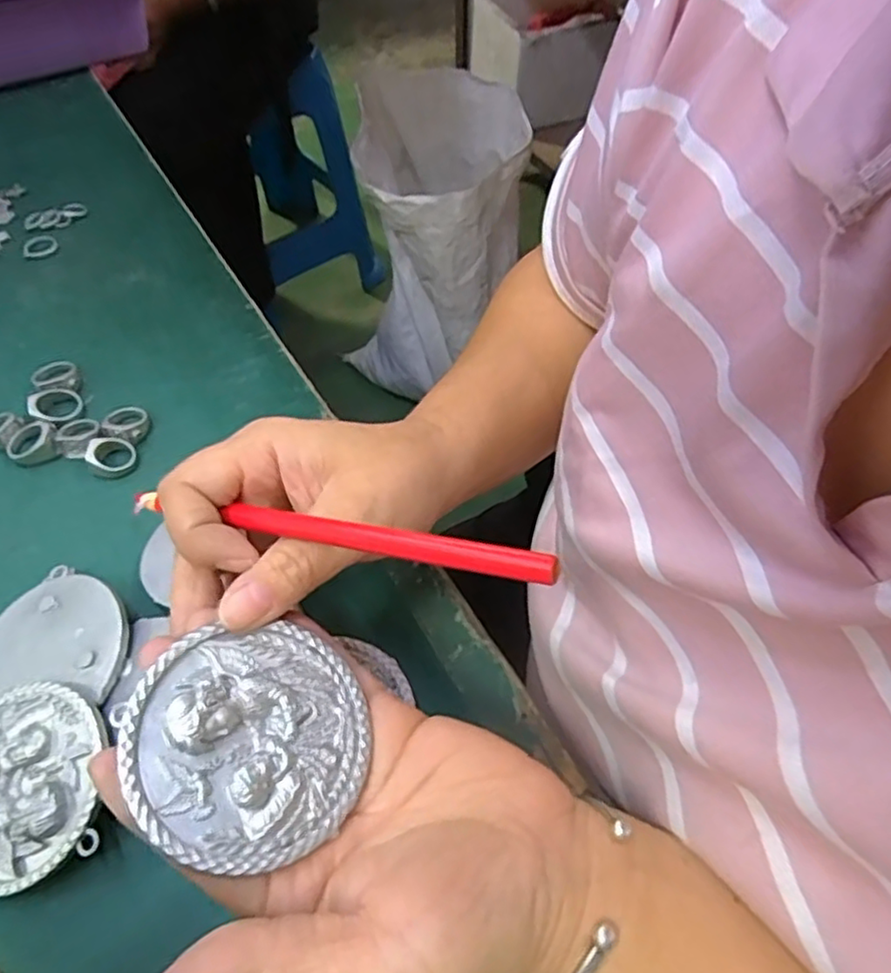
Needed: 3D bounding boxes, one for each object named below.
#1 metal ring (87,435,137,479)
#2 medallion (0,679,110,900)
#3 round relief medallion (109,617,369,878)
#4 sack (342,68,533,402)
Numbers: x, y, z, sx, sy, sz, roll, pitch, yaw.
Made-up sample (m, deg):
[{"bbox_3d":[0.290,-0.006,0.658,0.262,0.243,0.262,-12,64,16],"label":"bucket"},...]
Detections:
[{"bbox_3d":[-0.180,-0.017,0.358,0.023,0.012,0.023,0,55,0],"label":"metal ring"},{"bbox_3d":[-0.166,0.115,0.258,0.073,0.006,0.073,-30,63,0],"label":"medallion"},{"bbox_3d":[-0.059,0.076,0.204,0.069,0.007,0.067,13,53,-18],"label":"round relief medallion"},{"bbox_3d":[-0.004,-0.411,1.164,0.275,0.482,0.299,33,61,20],"label":"sack"}]

